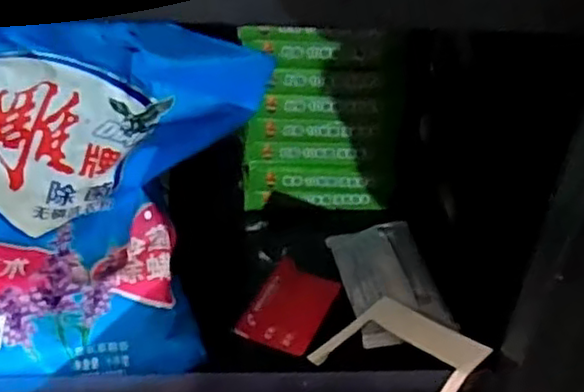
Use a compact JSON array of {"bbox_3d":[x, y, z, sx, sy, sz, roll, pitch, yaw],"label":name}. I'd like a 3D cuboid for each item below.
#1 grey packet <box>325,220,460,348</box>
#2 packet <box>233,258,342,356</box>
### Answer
[{"bbox_3d":[0.075,0.064,0.536,0.070,0.012,0.124,-6,38,-13],"label":"grey packet"},{"bbox_3d":[-0.002,0.083,0.520,0.057,0.010,0.078,17,39,17],"label":"packet"}]

